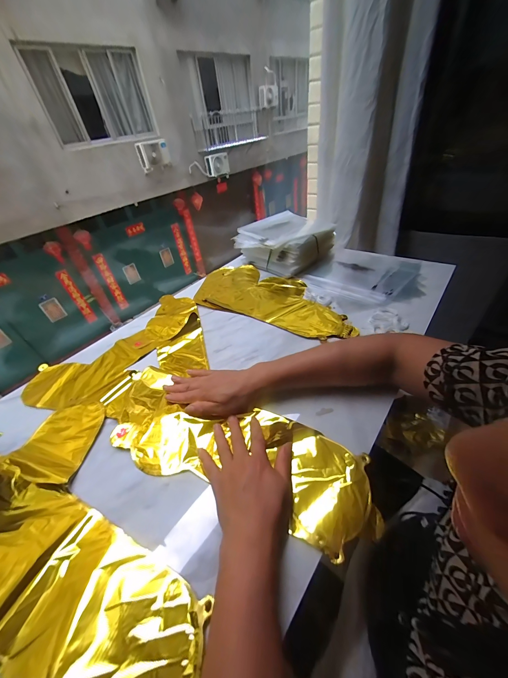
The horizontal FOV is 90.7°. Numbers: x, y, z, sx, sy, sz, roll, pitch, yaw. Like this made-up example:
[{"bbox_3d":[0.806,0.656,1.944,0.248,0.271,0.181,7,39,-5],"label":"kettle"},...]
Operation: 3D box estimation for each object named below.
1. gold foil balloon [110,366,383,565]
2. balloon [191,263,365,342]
[{"bbox_3d":[-0.039,0.147,0.367,0.402,0.022,0.148,13,45,18],"label":"gold foil balloon"},{"bbox_3d":[0.044,-0.116,0.649,0.446,0.009,0.211,19,48,28],"label":"balloon"}]

